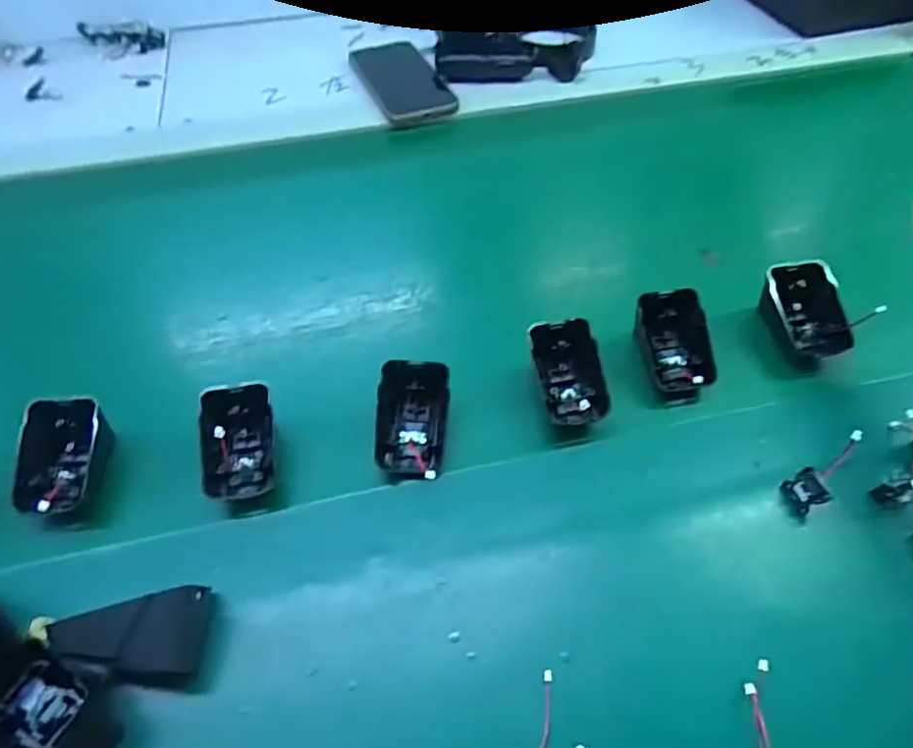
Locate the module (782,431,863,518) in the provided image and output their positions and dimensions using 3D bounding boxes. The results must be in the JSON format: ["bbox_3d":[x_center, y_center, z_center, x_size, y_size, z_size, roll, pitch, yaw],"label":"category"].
[{"bbox_3d":[0.220,0.058,0.371,0.052,0.023,0.022,-30,58,-21],"label":"module"}]

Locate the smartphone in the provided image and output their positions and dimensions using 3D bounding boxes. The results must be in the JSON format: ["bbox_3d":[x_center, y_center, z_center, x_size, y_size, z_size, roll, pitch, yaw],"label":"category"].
[{"bbox_3d":[-0.060,-0.320,0.687,0.076,0.013,0.154,-19,55,-15],"label":"smartphone"}]

